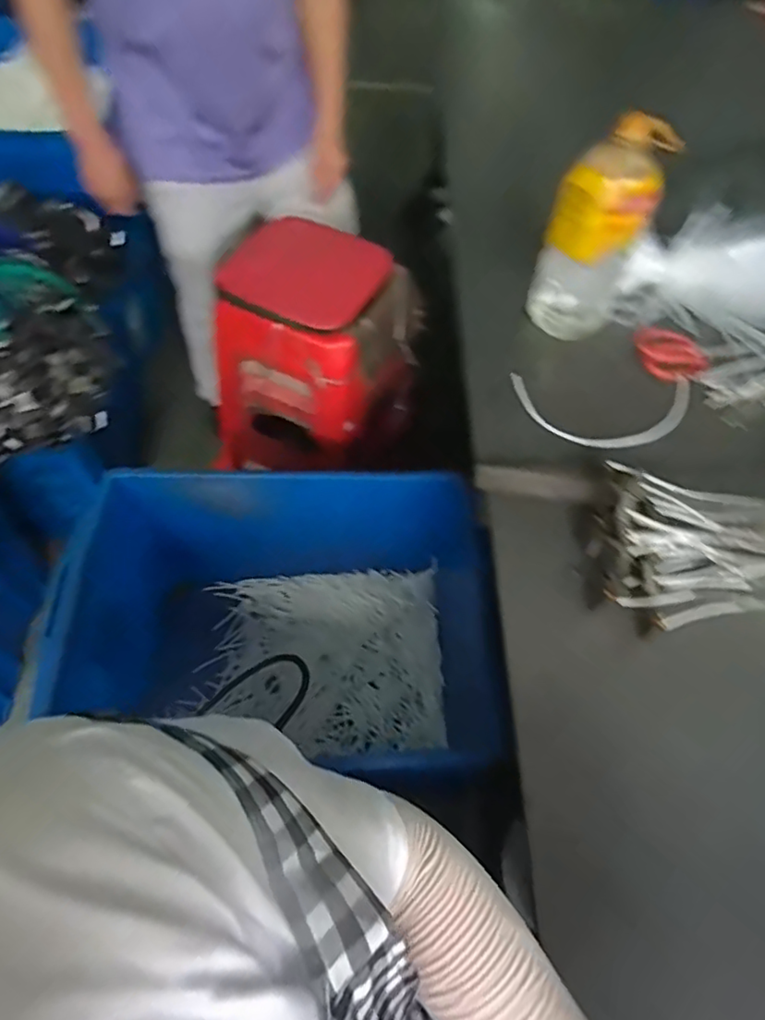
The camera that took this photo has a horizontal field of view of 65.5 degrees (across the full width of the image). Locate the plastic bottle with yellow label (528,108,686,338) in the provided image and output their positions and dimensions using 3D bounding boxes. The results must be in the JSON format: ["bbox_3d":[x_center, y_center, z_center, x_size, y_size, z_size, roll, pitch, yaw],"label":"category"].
[{"bbox_3d":[0.299,-0.384,0.842,0.121,0.289,0.120,20,58,10],"label":"plastic bottle with yellow label"}]

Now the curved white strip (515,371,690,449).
[{"bbox_3d":[0.317,-0.137,0.838,0.250,0.022,0.139,1,57,-2],"label":"curved white strip"}]

